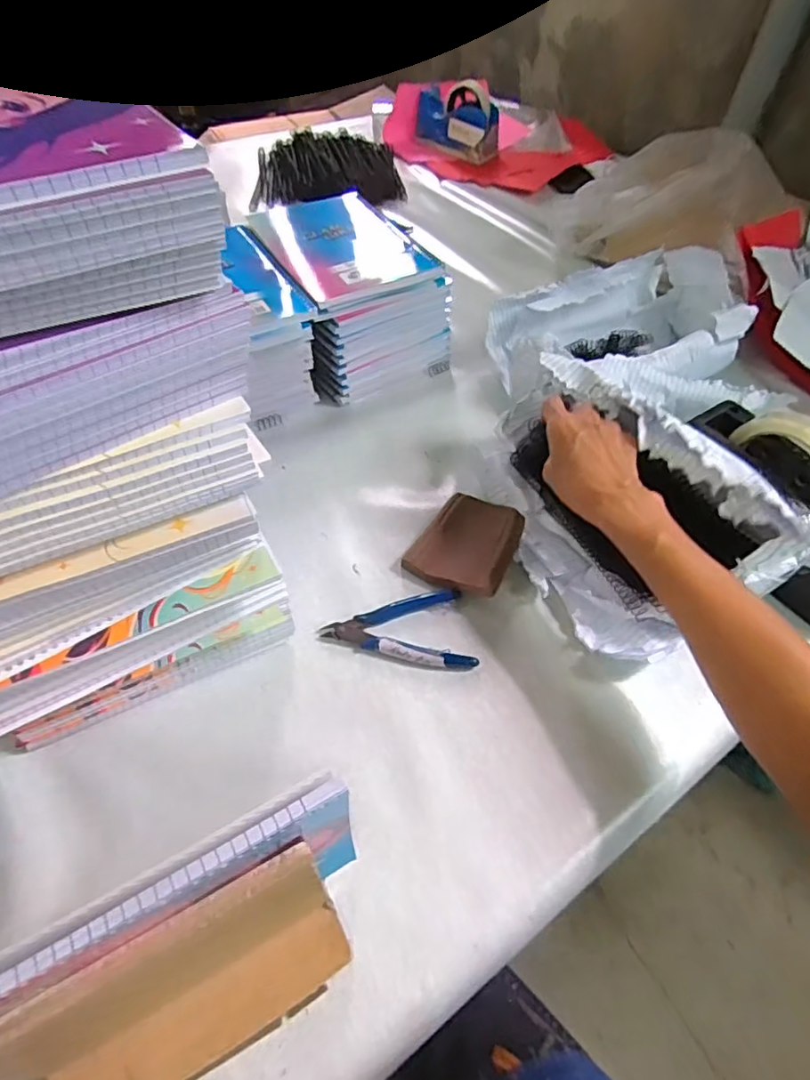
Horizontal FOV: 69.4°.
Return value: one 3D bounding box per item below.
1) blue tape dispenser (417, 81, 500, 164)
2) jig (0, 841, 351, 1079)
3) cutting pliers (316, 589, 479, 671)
[{"bbox_3d":[0.094,-0.789,1.096,0.173,0.095,0.068,29,54,19],"label":"blue tape dispenser"},{"bbox_3d":[-0.111,0.226,0.285,0.165,0.114,0.058,-20,55,-18],"label":"jig"},{"bbox_3d":[-0.008,0.073,0.478,0.119,0.012,0.074,-3,52,-5],"label":"cutting pliers"}]

